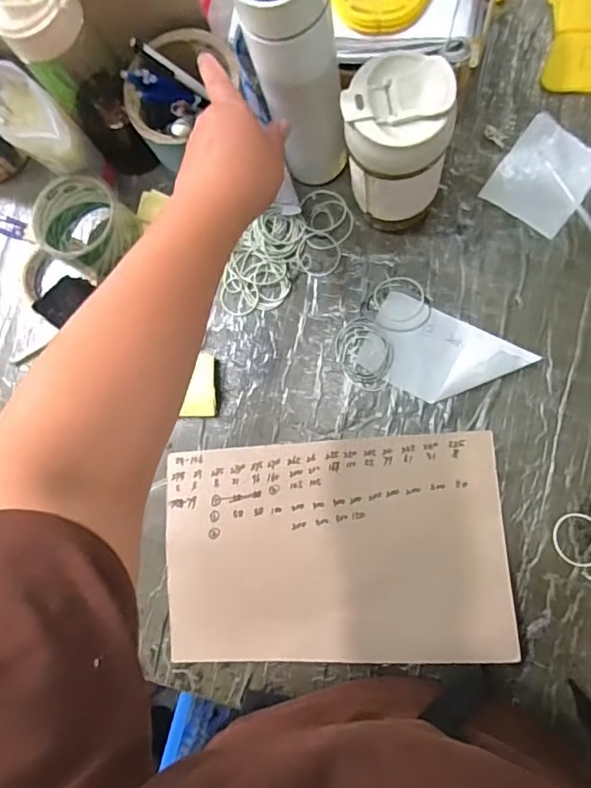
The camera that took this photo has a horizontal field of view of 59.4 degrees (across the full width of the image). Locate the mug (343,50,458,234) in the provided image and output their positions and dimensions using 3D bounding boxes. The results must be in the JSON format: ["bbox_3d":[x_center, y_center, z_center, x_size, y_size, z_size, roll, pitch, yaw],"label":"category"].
[{"bbox_3d":[0.086,-0.203,0.446,0.078,0.155,0.073,-1,84,9],"label":"mug"}]

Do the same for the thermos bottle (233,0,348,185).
[{"bbox_3d":[0.006,-0.238,0.417,0.061,0.244,0.064,-1,84,9],"label":"thermos bottle"}]

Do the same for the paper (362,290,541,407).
[{"bbox_3d":[0.135,-0.035,0.486,0.141,0.032,0.083,28,89,10],"label":"paper"}]

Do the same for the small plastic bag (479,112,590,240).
[{"bbox_3d":[0.240,-0.210,0.496,0.081,0.009,0.095,37,91,10],"label":"small plastic bag"}]

